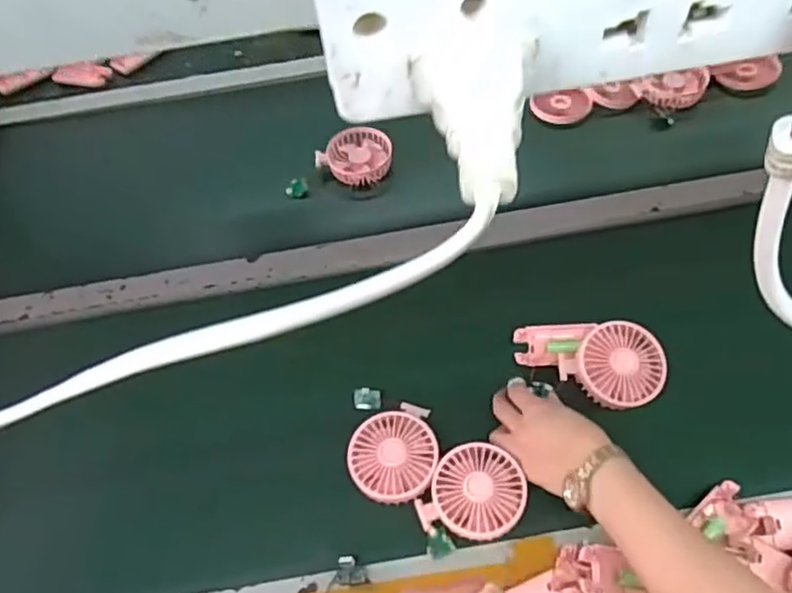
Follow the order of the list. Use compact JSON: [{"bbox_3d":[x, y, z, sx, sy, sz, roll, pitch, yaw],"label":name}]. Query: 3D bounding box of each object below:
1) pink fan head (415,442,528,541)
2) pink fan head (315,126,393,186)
[{"bbox_3d":[0.077,0.187,0.622,0.086,0.029,0.091,-5,55,7],"label":"pink fan head"},{"bbox_3d":[-0.055,-0.201,0.923,0.099,0.028,0.086,20,61,22],"label":"pink fan head"}]

